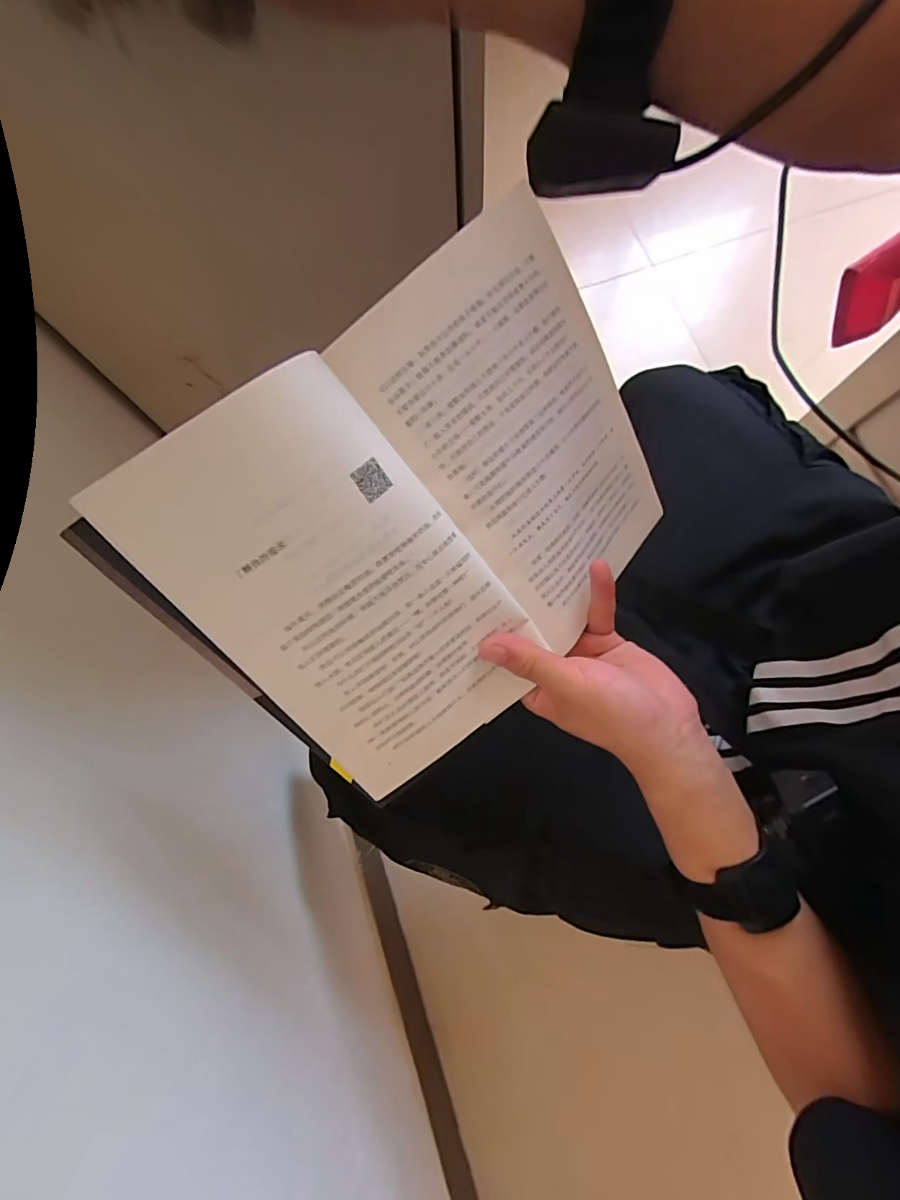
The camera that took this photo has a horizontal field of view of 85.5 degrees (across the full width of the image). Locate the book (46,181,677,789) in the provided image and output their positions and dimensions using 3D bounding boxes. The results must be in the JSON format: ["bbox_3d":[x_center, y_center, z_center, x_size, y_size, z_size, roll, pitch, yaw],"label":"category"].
[{"bbox_3d":[-0.002,-0.041,0.254,0.257,0.024,0.207,-44,118,-12],"label":"book"}]

